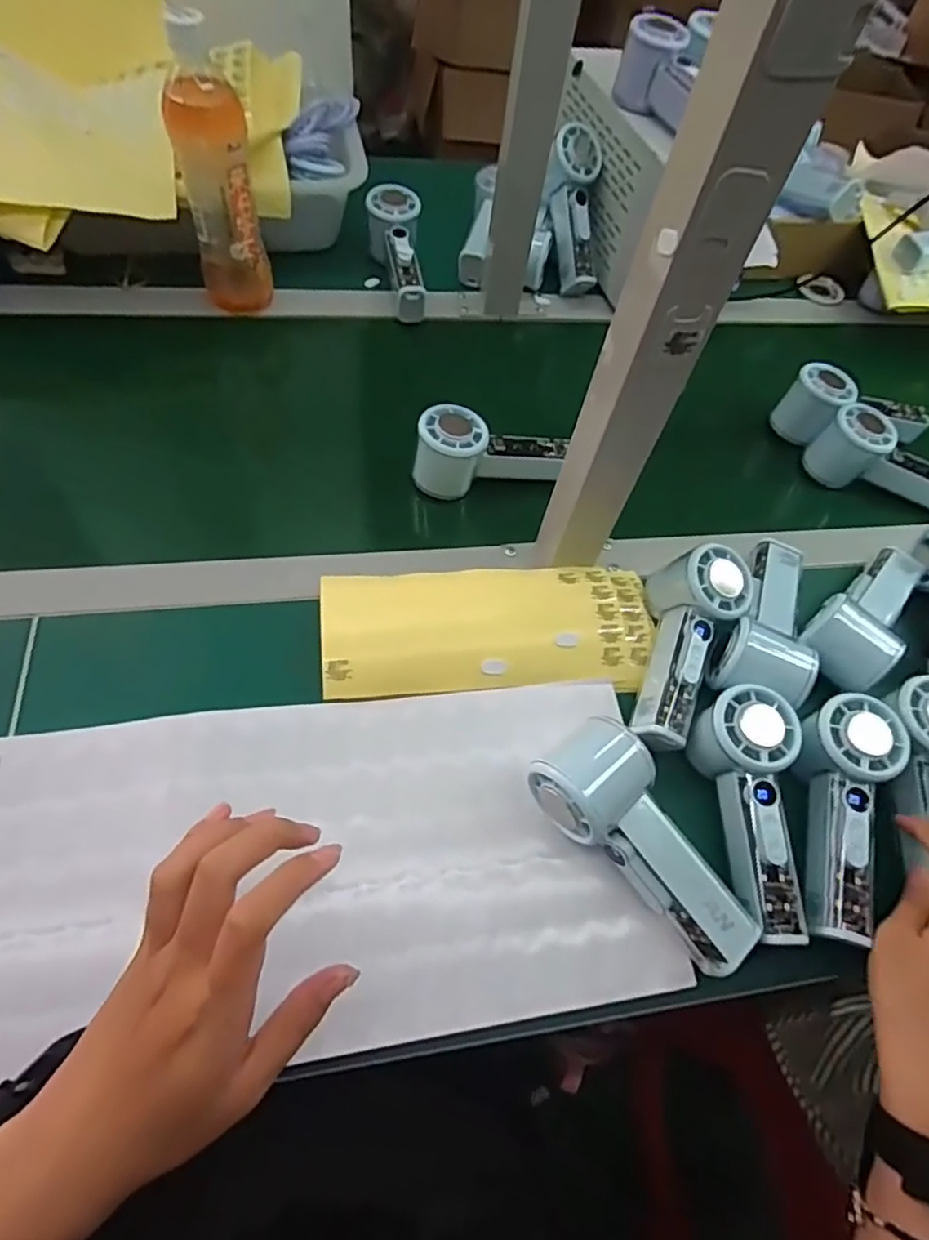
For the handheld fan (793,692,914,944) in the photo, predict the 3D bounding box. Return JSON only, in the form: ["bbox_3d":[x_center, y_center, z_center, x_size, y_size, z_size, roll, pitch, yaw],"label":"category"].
[{"bbox_3d":[0.247,0.127,0.413,0.052,0.046,0.148,15,72,6],"label":"handheld fan"}]

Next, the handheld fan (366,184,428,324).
[{"bbox_3d":[-0.067,-0.384,0.666,0.055,0.057,0.153,-9,80,-10],"label":"handheld fan"}]

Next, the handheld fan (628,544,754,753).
[{"bbox_3d":[0.161,0.014,0.464,0.057,0.058,0.147,25,75,-8],"label":"handheld fan"}]

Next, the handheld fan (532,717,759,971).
[{"bbox_3d":[0.113,0.132,0.386,0.070,0.055,0.155,-38,84,-25],"label":"handheld fan"}]

